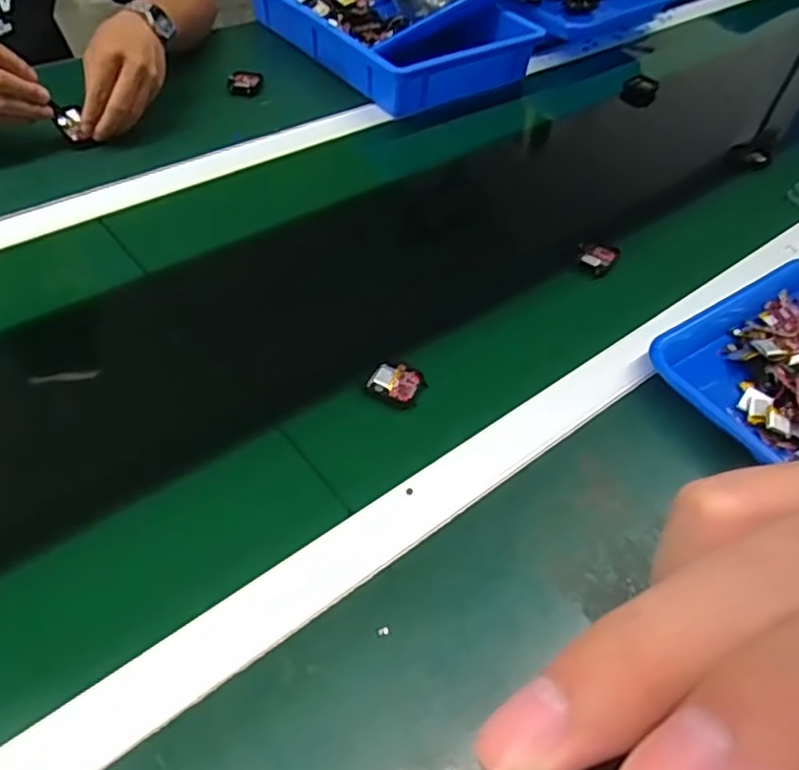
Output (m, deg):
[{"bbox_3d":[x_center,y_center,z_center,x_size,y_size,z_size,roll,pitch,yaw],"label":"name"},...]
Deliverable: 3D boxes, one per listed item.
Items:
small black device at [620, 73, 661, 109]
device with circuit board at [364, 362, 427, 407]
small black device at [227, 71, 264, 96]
[{"bbox_3d":[0.328,-0.403,0.892,0.045,0.031,0.041,20,51,12],"label":"small black device"},{"bbox_3d":[-0.002,-0.001,0.516,0.043,0.009,0.033,24,52,15],"label":"device with circuit board"},{"bbox_3d":[-0.190,-0.373,0.805,0.042,0.018,0.037,-3,50,-8],"label":"small black device"}]

